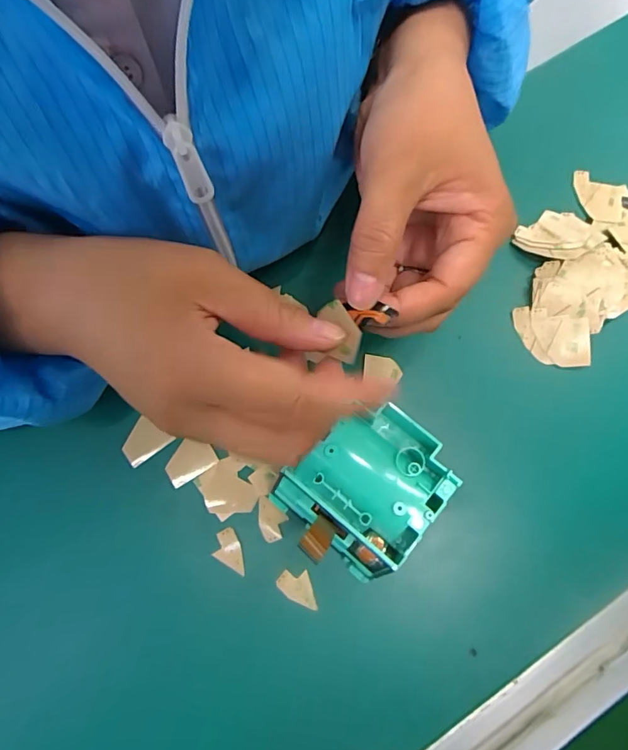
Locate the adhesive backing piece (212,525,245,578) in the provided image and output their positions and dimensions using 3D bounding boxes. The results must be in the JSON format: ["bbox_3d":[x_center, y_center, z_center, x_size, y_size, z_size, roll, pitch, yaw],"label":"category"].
[{"bbox_3d":[-0.048,0.100,0.260,0.015,0.004,0.025,-11,74,-7],"label":"adhesive backing piece"}]

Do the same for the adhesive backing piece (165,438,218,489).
[{"bbox_3d":[-0.074,0.050,0.272,0.028,0.004,0.020,-32,78,-12],"label":"adhesive backing piece"}]

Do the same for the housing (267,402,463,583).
[{"bbox_3d":[0.026,0.062,0.251,0.071,0.045,0.085,39,78,12],"label":"housing"}]

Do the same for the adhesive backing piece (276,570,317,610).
[{"bbox_3d":[-0.010,0.118,0.254,0.018,0.004,0.023,-14,79,-5],"label":"adhesive backing piece"}]

